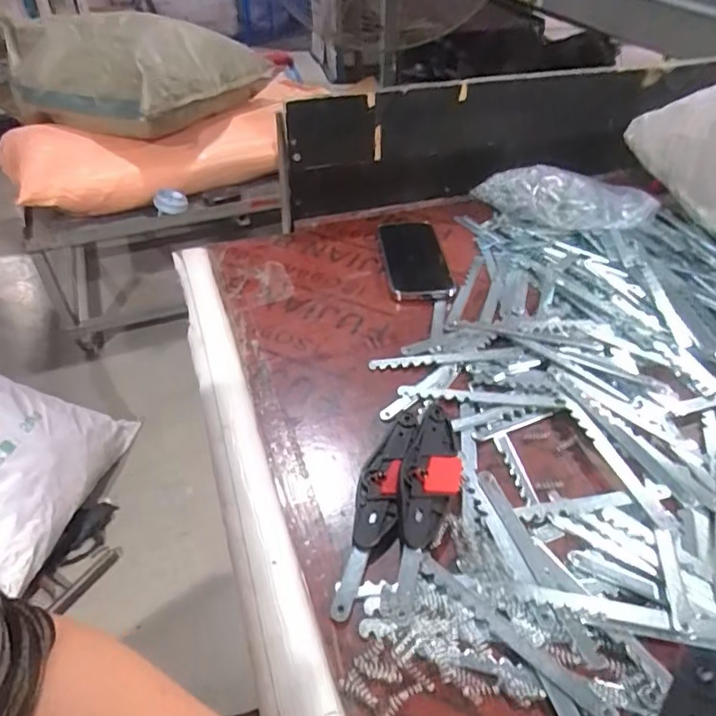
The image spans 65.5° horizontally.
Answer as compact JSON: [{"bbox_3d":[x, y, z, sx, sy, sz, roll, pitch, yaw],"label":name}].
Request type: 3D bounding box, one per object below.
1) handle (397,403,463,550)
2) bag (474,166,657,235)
[{"bbox_3d":[0.056,0.090,0.425,0.043,0.022,0.117,12,46,12],"label":"handle"},{"bbox_3d":[0.257,-0.191,0.697,0.212,0.055,0.087,1,45,2],"label":"bag"}]

